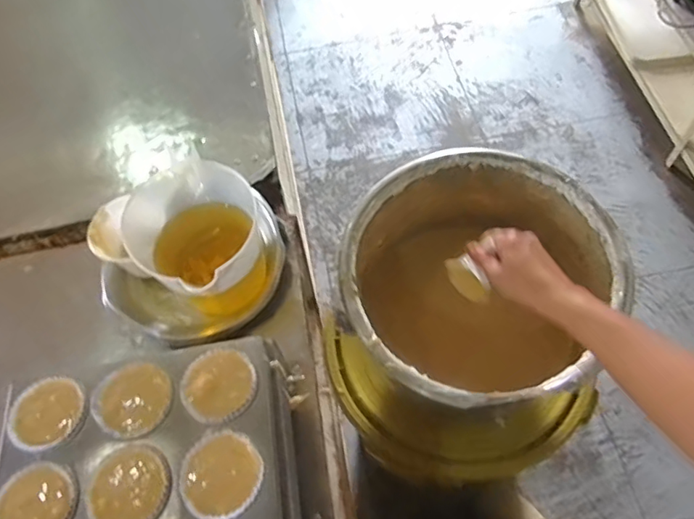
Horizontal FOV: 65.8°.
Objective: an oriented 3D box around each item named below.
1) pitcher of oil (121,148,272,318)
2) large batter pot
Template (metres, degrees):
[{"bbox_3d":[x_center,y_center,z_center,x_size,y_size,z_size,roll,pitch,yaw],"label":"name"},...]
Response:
[{"bbox_3d":[-0.157,-0.029,0.569,0.134,0.121,0.125,-2,60,3],"label":"pitcher of oil"},{"bbox_3d":[0.171,0.057,0.752,0.334,0.232,0.329,-2,60,3],"label":"large batter pot"}]

